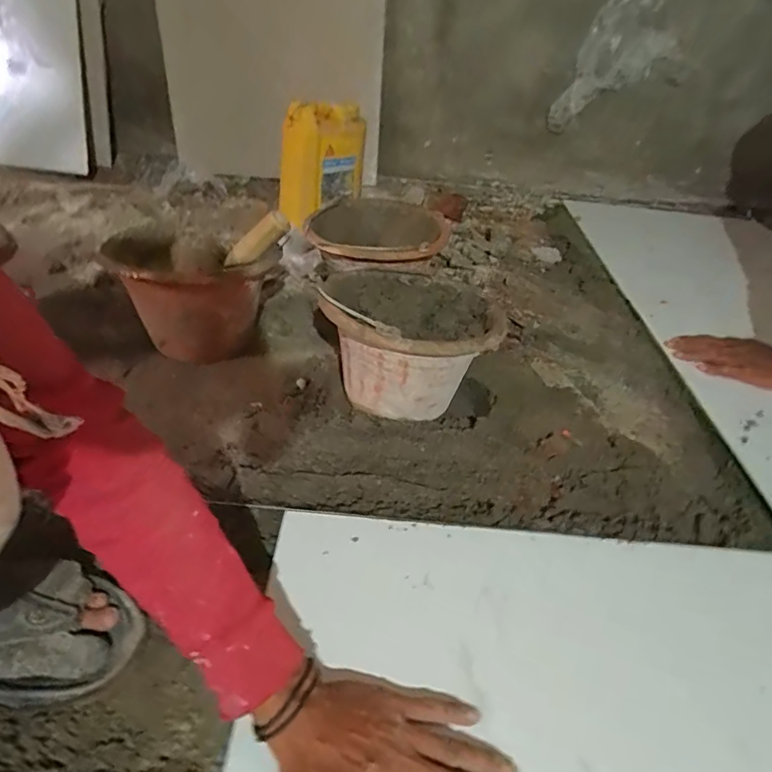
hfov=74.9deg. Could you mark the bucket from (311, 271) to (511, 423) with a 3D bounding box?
[{"bbox_3d":[0.026,-0.053,0.729,0.237,0.172,0.237,3,37,-3],"label":"bucket"}]

